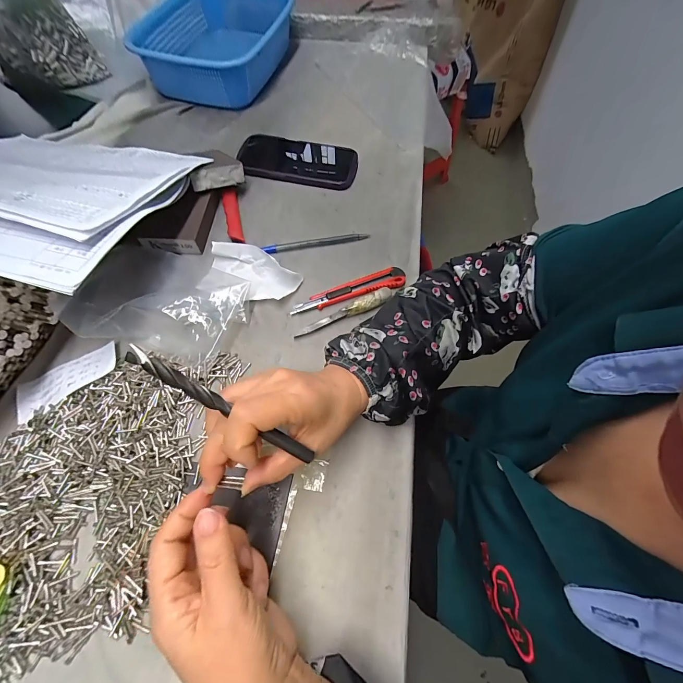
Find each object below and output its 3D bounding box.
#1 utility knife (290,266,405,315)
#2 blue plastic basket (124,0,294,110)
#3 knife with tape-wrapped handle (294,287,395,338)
[{"bbox_3d":[0.008,-0.059,0.361,0.133,0.015,0.024,-15,65,-11],"label":"utility knife"},{"bbox_3d":[-0.204,-0.510,0.539,0.189,0.075,0.272,13,63,3],"label":"blue plastic basket"},{"bbox_3d":[0.005,-0.030,0.343,0.115,0.022,0.016,-26,67,-16],"label":"knife with tape-wrapped handle"}]

